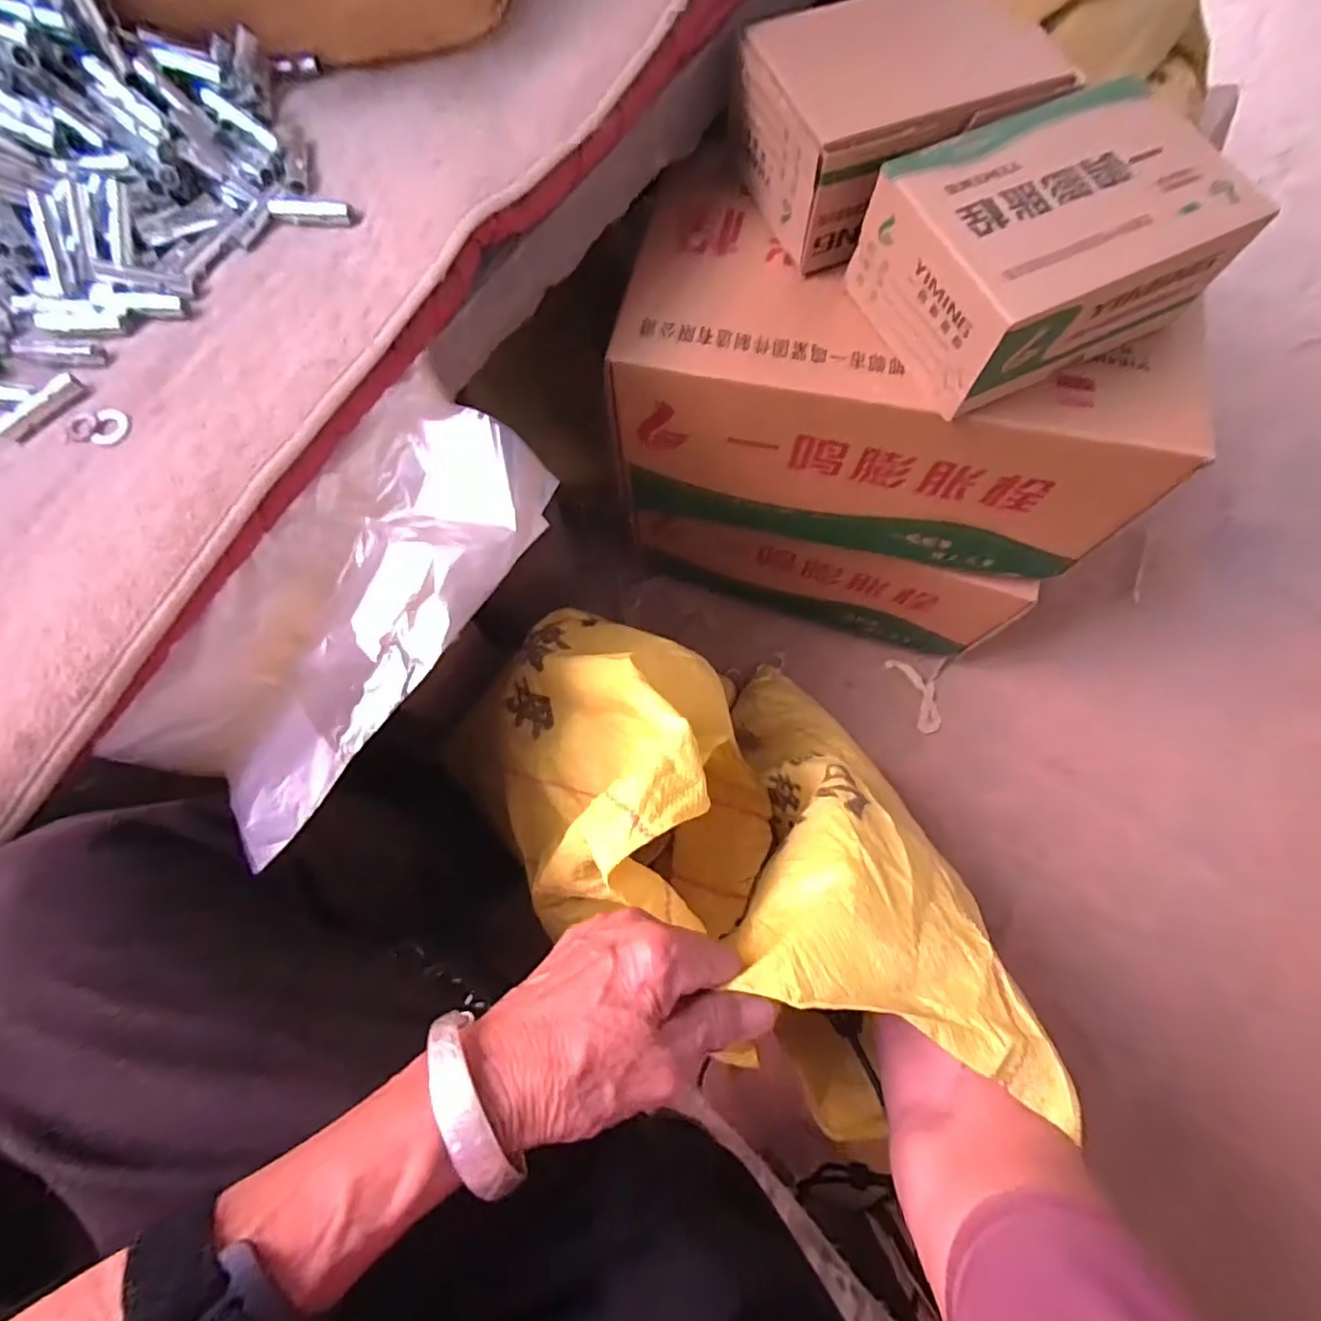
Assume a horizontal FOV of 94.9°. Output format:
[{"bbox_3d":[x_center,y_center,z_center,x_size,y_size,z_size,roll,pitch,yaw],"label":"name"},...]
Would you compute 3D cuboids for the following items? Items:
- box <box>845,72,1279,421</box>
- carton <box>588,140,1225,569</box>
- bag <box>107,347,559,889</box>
[{"bbox_3d":[0.233,-0.255,0.374,0.174,0.076,0.133,-26,75,-6],"label":"box"},{"bbox_3d":[0.171,-0.213,0.492,0.391,0.170,0.202,12,75,5],"label":"carton"},{"bbox_3d":[-0.153,-0.028,0.318,0.110,0.047,0.237,32,77,10],"label":"bag"}]

